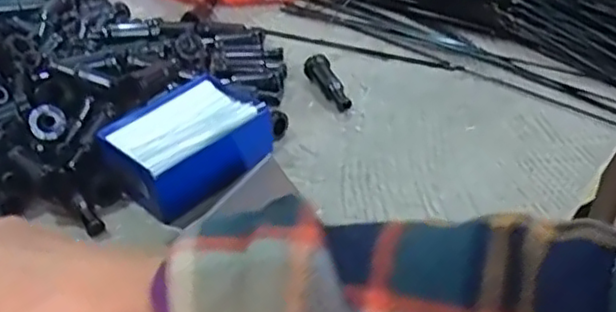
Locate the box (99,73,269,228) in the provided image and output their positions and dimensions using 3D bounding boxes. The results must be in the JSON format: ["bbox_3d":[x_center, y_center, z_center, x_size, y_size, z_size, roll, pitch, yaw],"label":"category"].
[{"bbox_3d":[-0.090,-0.009,0.499,0.082,0.044,0.110,30,49,34],"label":"box"}]

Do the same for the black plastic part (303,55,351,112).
[{"bbox_3d":[0.018,-0.066,0.584,0.020,0.019,0.068,-16,40,-17],"label":"black plastic part"}]

